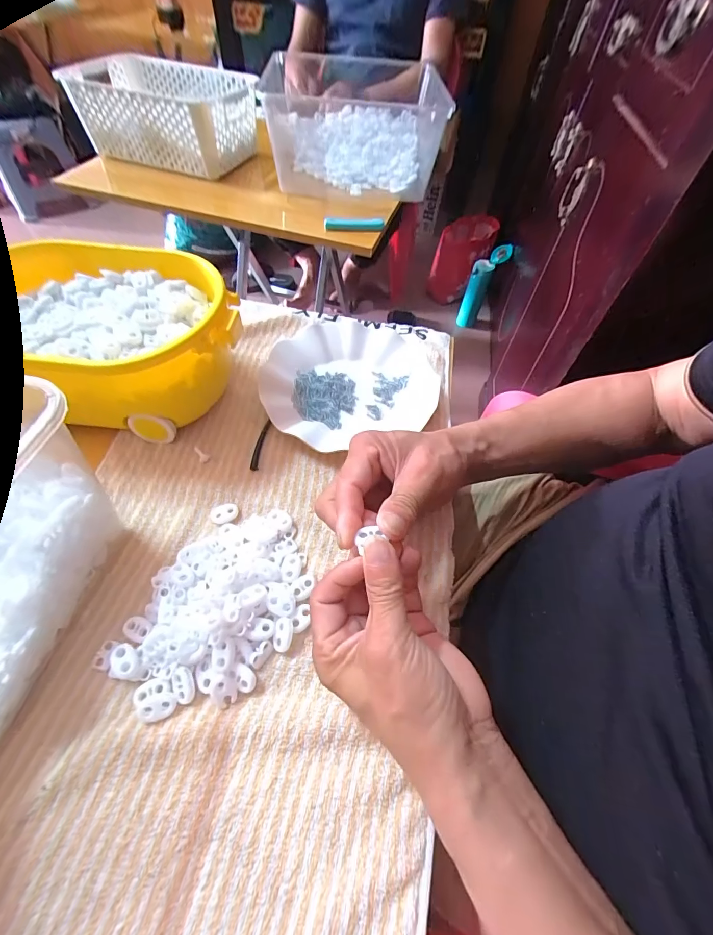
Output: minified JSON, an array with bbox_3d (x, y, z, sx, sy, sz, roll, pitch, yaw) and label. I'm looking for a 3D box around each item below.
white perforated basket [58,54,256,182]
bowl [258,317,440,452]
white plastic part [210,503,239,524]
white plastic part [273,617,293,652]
[{"bbox_3d":[-0.346,-0.670,0.720,0.300,0.116,0.209,20,58,10],"label":"white perforated basket"},{"bbox_3d":[-0.006,-0.104,0.411,0.188,0.024,0.175,1,56,-2],"label":"bowl"},{"bbox_3d":[-0.113,0.039,0.319,0.023,0.004,0.017,-19,59,-14],"label":"white plastic part"},{"bbox_3d":[-0.052,0.120,0.269,0.013,0.009,0.021,6,56,2],"label":"white plastic part"}]

